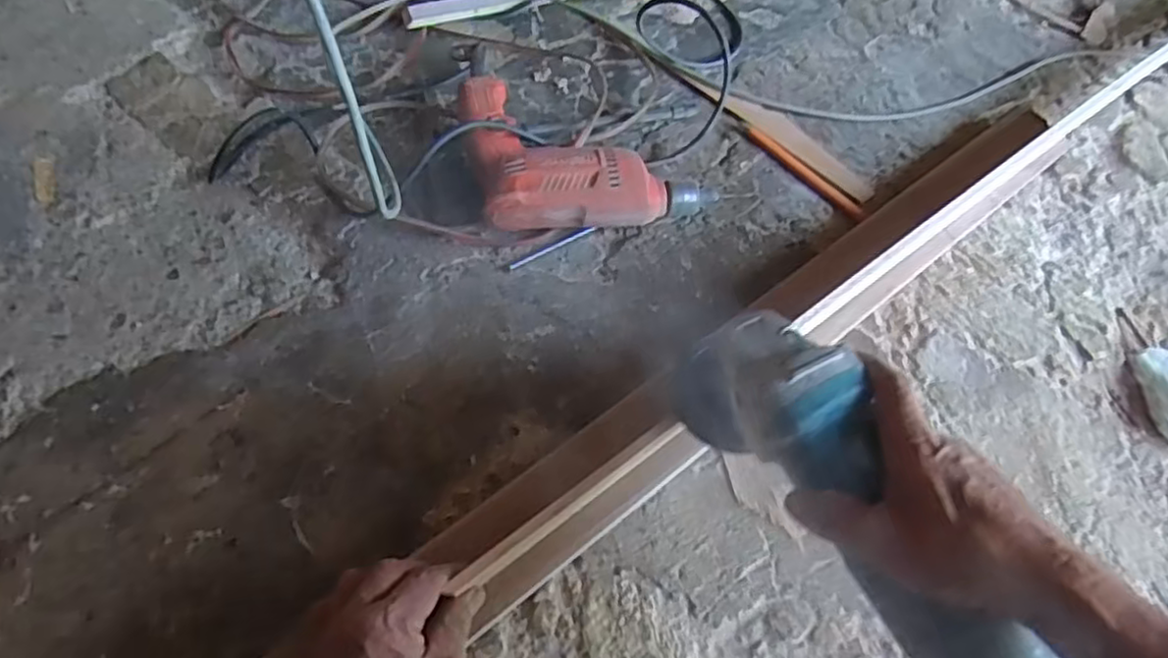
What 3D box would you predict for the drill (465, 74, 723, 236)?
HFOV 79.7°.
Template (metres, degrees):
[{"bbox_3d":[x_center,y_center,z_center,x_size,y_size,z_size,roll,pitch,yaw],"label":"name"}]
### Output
[{"bbox_3d":[0.000,-0.169,0.672,0.218,0.060,0.165,-5,60,-7],"label":"drill"}]

